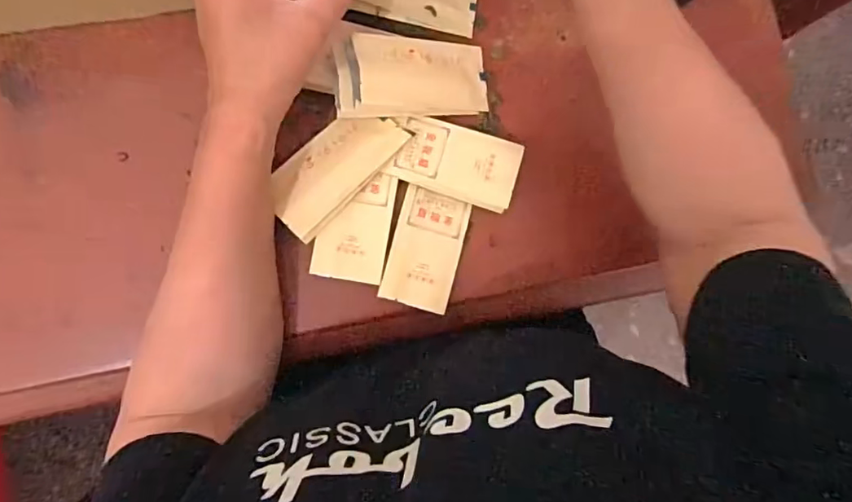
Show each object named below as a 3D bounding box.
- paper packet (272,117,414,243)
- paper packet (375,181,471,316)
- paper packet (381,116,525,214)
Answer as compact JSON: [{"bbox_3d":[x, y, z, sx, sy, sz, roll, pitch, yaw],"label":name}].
[{"bbox_3d":[-0.067,-0.062,0.383,0.052,0.013,0.107,44,81,-3],"label":"paper packet"},{"bbox_3d":[0.000,-0.002,0.396,0.051,0.010,0.088,16,84,-7],"label":"paper packet"},{"bbox_3d":[0.022,-0.067,0.394,0.094,0.006,0.053,16,83,-1],"label":"paper packet"}]

